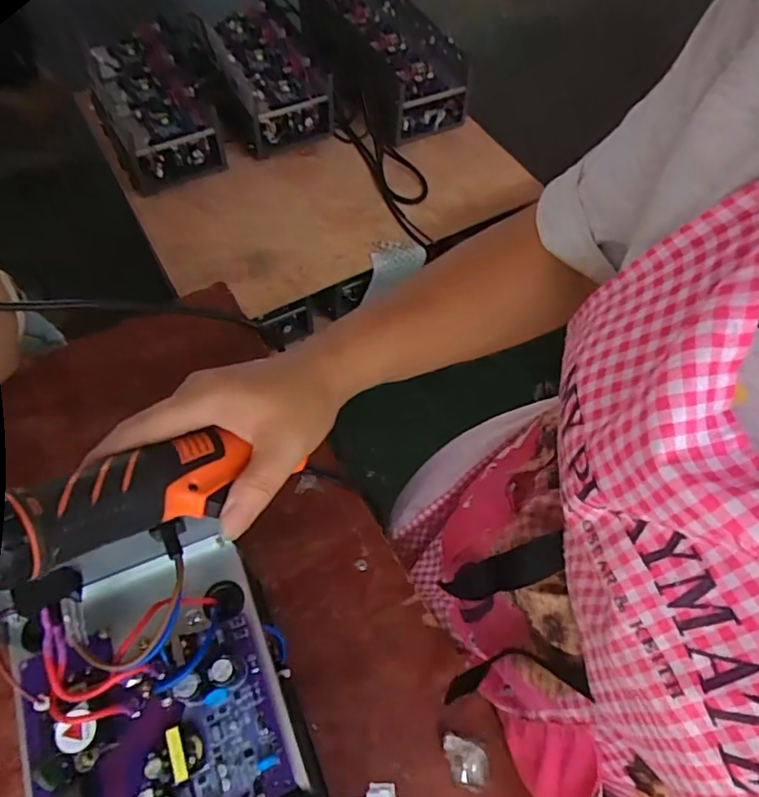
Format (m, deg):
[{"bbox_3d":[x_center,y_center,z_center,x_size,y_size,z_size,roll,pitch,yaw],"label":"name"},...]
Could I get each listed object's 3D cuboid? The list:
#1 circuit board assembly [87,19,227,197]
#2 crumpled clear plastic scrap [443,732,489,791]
[{"bbox_3d":[-0.582,-0.739,1.413,0.256,0.205,0.406,-25,64,-16],"label":"circuit board assembly"},{"bbox_3d":[0.068,0.291,0.444,0.040,0.018,0.032,16,60,7],"label":"crumpled clear plastic scrap"}]

